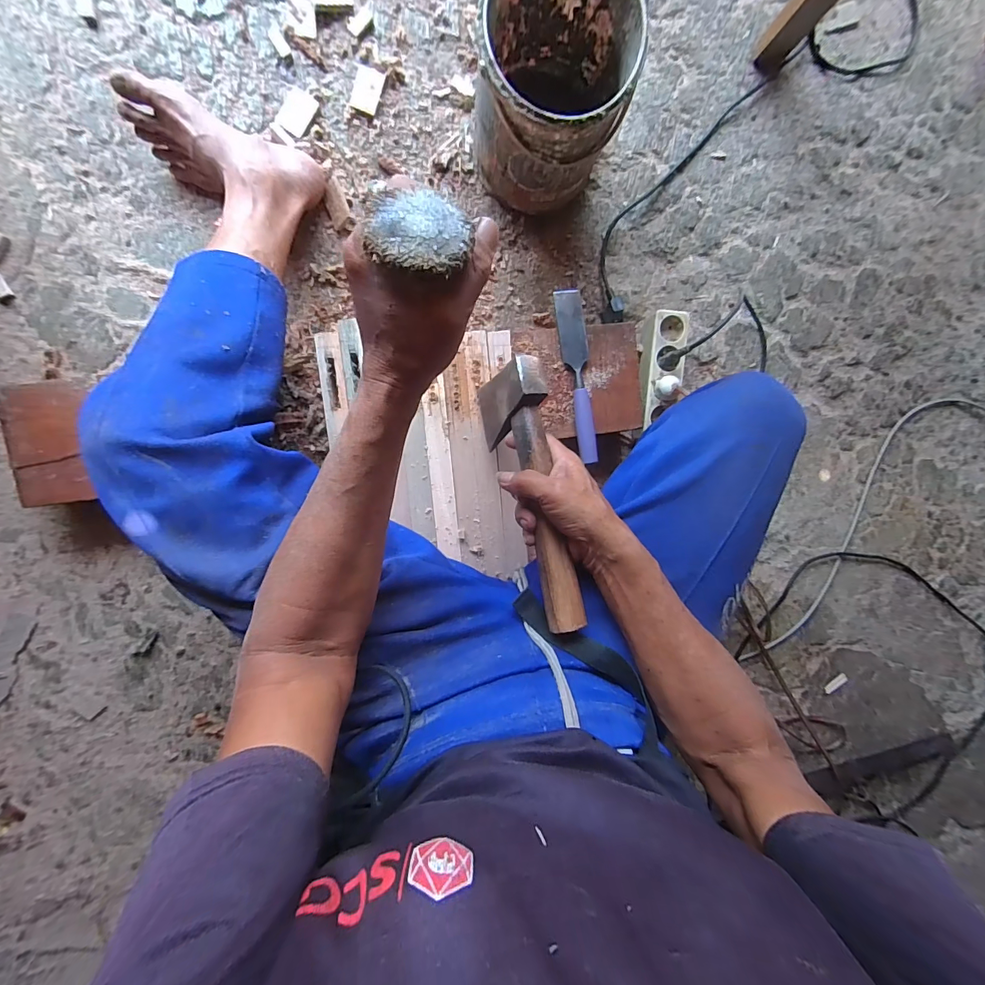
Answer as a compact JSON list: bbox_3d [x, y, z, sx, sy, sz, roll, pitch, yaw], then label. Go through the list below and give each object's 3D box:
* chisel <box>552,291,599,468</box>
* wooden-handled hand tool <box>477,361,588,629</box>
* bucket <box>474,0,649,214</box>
[{"bbox_3d":[0.124,-0.163,0.584,0.037,0.034,0.237,-10,98,-5],"label":"chisel"},{"bbox_3d":[0.041,0.002,0.435,0.054,0.104,0.267,-10,78,-5],"label":"wooden-handled hand tool"},{"bbox_3d":[0.070,-0.495,0.524,0.175,0.184,0.189,13,95,-8],"label":"bucket"}]

